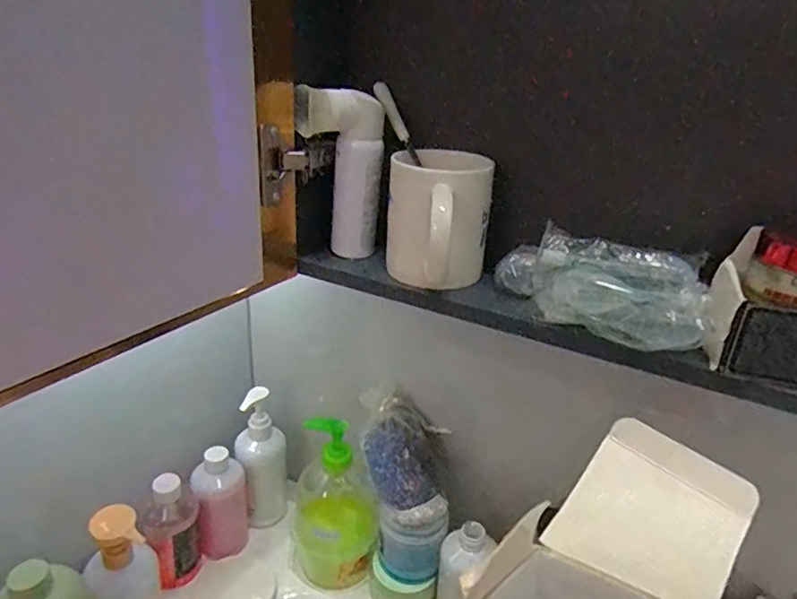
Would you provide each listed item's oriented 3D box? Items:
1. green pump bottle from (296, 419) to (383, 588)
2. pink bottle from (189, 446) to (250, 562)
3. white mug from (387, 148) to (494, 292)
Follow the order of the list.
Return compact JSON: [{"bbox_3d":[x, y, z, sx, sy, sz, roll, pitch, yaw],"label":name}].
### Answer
[{"bbox_3d":[-0.068,0.212,0.600,0.086,0.198,0.074,-2,25,-12],"label":"green pump bottle"},{"bbox_3d":[-0.195,0.226,0.616,0.055,0.126,0.050,-4,26,-17],"label":"pink bottle"},{"bbox_3d":[0.031,-0.061,0.435,0.079,0.090,0.125,4,25,1],"label":"white mug"}]

